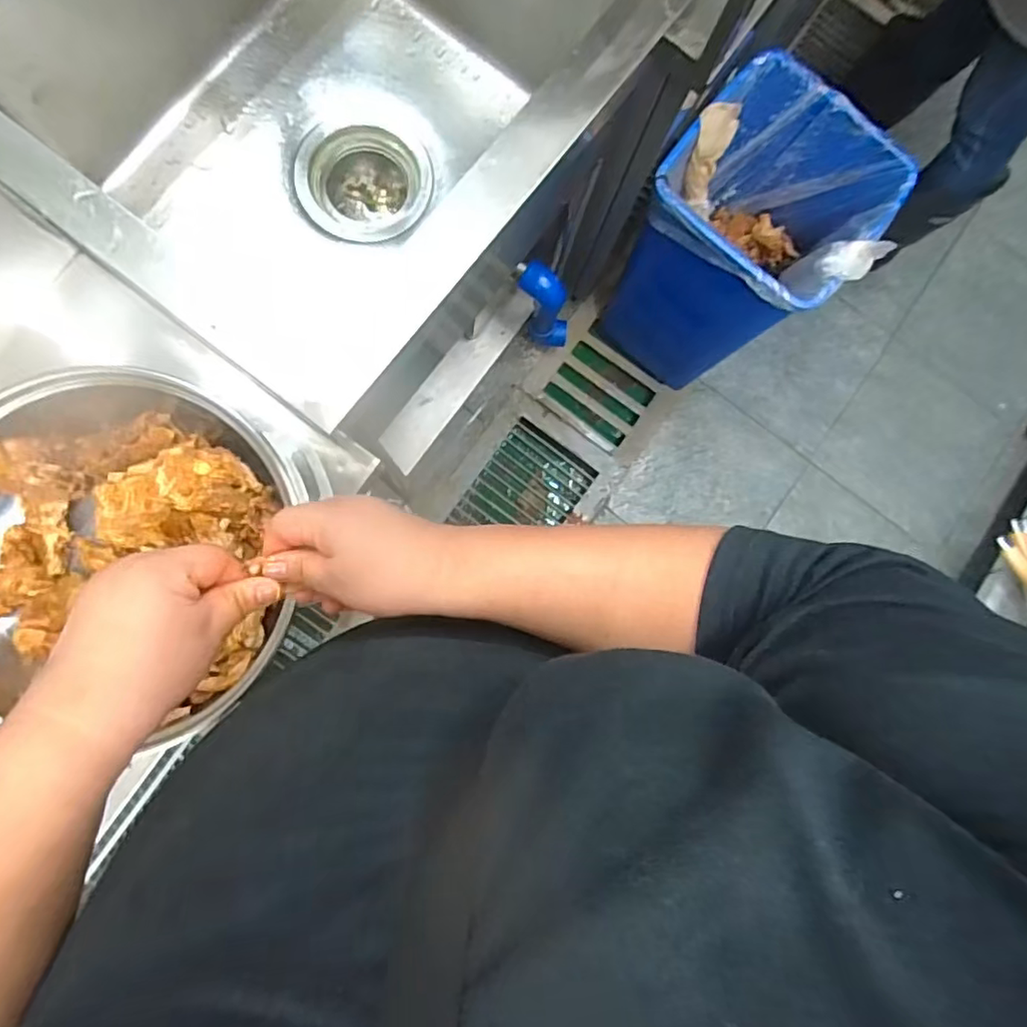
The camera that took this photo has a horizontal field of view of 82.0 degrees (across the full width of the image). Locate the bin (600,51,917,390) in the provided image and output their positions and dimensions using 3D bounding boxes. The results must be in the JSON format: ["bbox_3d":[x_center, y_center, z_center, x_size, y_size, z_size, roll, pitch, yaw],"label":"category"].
[{"bbox_3d":[0.418,-0.518,1.221,0.346,0.592,0.380,37,84,-2],"label":"bin"}]

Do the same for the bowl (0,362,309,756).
[{"bbox_3d":[-0.345,0.024,0.523,0.301,0.081,0.281,0,86,-5],"label":"bowl"}]

